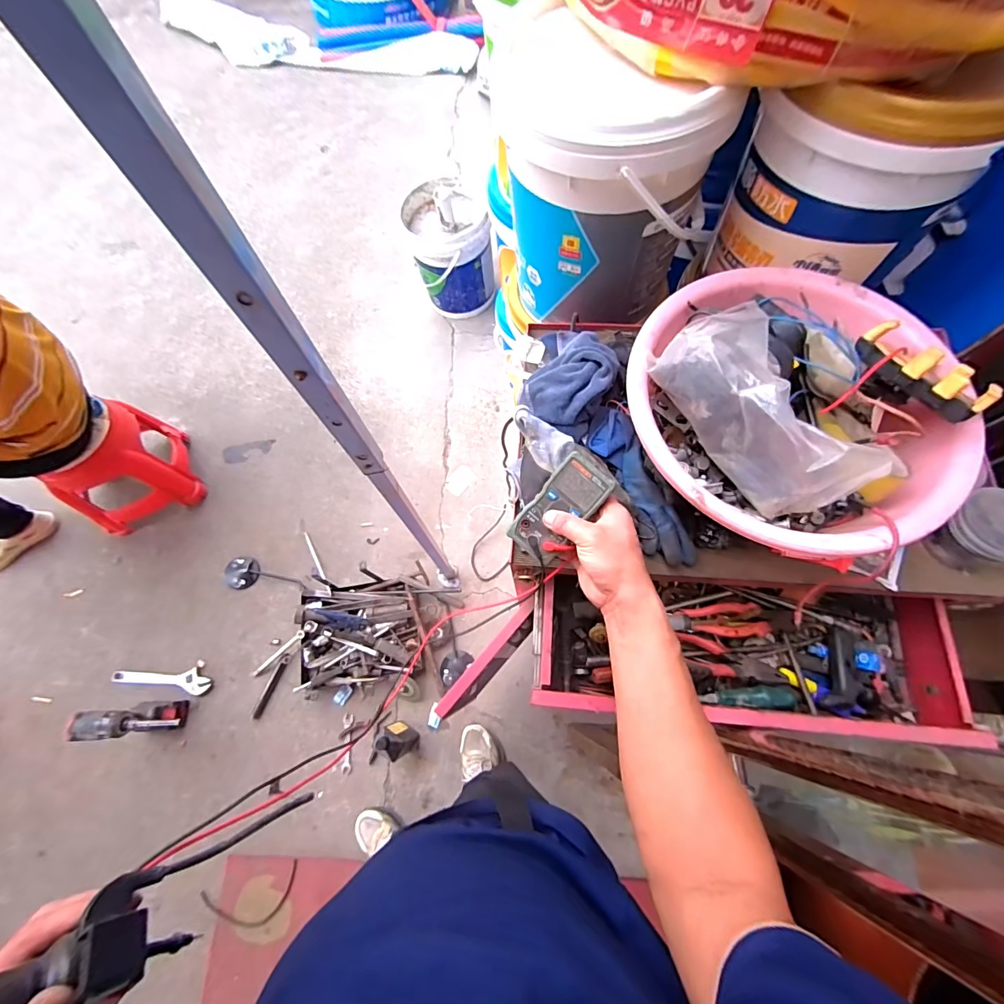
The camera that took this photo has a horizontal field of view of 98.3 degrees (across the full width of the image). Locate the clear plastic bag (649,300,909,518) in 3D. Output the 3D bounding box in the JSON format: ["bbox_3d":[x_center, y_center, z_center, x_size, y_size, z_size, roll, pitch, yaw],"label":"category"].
[{"bbox_3d":[0.281,-0.099,0.480,0.050,0.127,0.238,-34,85,-41],"label":"clear plastic bag"}]

